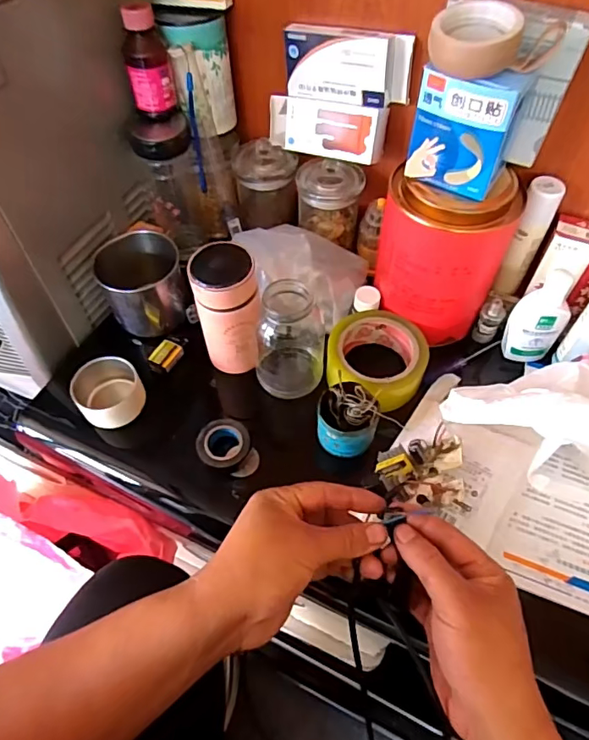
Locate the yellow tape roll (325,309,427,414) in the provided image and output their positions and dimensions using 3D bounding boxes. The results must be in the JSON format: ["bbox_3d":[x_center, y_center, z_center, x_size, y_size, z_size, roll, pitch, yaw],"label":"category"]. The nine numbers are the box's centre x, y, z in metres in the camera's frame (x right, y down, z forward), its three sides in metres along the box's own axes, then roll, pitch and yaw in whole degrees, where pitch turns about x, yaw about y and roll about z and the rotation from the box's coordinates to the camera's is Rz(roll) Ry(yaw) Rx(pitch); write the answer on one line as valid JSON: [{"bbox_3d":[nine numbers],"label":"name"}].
[{"bbox_3d":[0.087,-0.009,0.540,0.103,0.046,0.102,0,54,0],"label":"yellow tape roll"}]

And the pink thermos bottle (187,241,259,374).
[{"bbox_3d":[-0.068,-0.064,0.523,0.063,0.131,0.077,-8,55,-6],"label":"pink thermos bottle"}]

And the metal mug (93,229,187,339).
[{"bbox_3d":[-0.176,-0.100,0.591,0.087,0.099,0.079,-17,56,-12],"label":"metal mug"}]

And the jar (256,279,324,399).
[{"bbox_3d":[-0.004,-0.027,0.513,0.061,0.120,0.056,20,57,14],"label":"jar"}]

